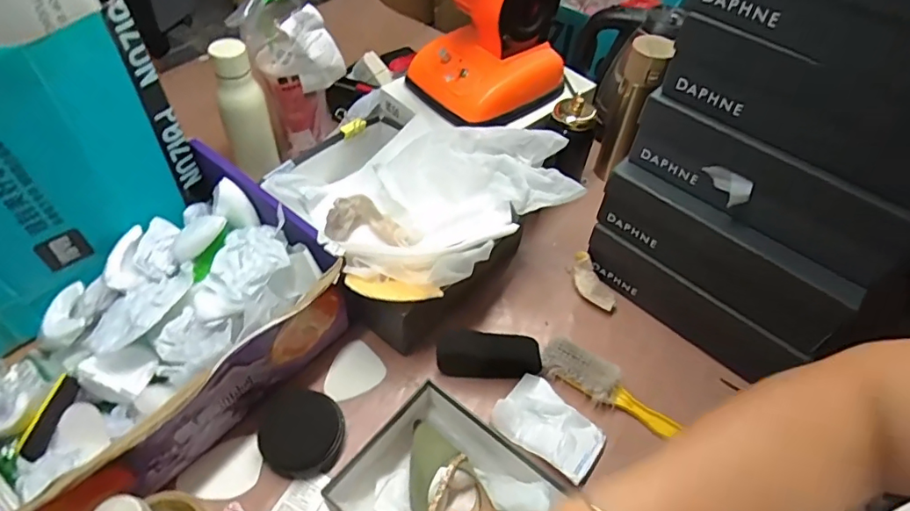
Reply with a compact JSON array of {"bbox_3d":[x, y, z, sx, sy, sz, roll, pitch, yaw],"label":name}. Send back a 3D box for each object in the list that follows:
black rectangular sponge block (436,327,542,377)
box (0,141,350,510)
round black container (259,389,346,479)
[{"bbox_3d":[0.041,0.125,0.673,0.124,0.064,0.034,3,51,-3],"label":"black rectangular sponge block"},{"bbox_3d":[-0.358,0.084,0.606,0.295,0.136,0.397,35,57,22],"label":"box"},{"bbox_3d":[-0.173,0.201,0.614,0.091,0.024,0.091,2,51,-3],"label":"round black container"}]

